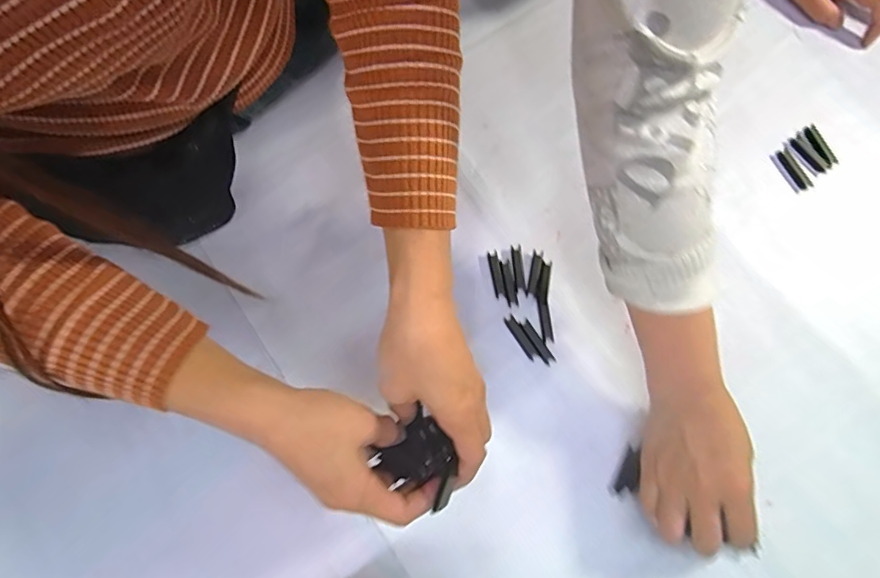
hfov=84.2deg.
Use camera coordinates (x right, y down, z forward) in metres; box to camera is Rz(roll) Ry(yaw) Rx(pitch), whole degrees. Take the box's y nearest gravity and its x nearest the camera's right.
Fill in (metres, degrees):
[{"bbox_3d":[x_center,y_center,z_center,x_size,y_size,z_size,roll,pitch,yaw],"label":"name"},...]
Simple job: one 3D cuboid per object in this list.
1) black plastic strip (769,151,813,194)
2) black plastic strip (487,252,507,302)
[{"bbox_3d":[0.360,-0.121,0.500,0.020,0.005,0.047,-24,76,-5],"label":"black plastic strip"},{"bbox_3d":[0.054,-0.011,0.465,0.010,0.006,0.047,-10,75,-1],"label":"black plastic strip"}]

